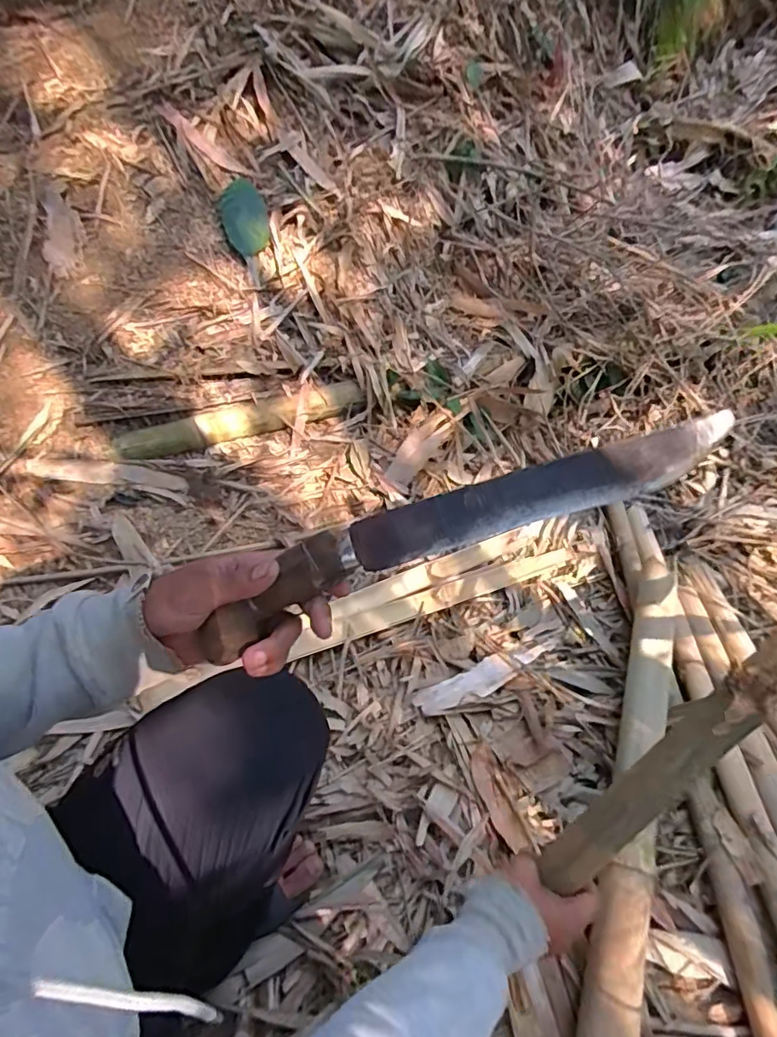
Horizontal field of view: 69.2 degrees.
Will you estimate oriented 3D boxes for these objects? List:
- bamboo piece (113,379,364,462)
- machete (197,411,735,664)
[{"bbox_3d":[-0.301,-0.203,1.174,0.520,0.056,0.053,-17,50,-19],"label":"bamboo piece"},{"bbox_3d":[0.049,-0.002,0.368,0.320,0.030,0.054,-21,90,8],"label":"machete"}]

